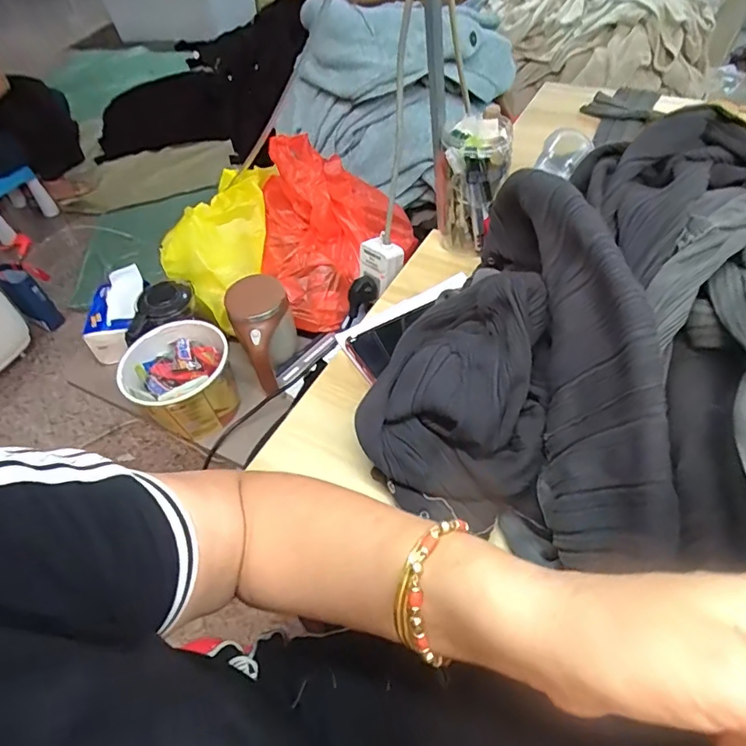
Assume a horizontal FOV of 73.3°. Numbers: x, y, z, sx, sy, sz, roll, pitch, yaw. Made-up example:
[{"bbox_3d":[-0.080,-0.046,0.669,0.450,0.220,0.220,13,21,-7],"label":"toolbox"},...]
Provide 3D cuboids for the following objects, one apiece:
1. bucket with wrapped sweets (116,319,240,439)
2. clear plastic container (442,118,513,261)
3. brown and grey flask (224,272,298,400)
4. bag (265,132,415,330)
[{"bbox_3d":[-0.269,0.010,0.718,0.141,0.094,0.142,-3,51,3],"label":"bucket with wrapped sweets"},{"bbox_3d":[0.128,-0.234,0.632,0.077,0.146,0.071,7,52,11],"label":"clear plastic container"},{"bbox_3d":[-0.162,-0.064,0.763,0.085,0.130,0.117,-17,52,-8],"label":"brown and grey flask"},{"bbox_3d":[-0.088,-0.253,0.846,0.244,0.174,0.263,-31,55,-18],"label":"bag"}]

